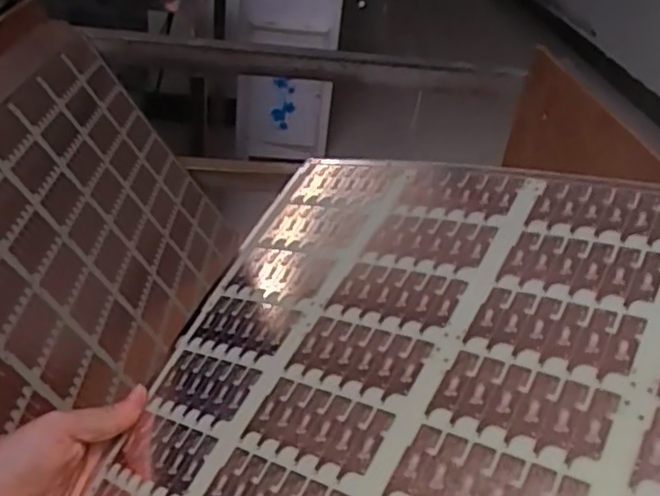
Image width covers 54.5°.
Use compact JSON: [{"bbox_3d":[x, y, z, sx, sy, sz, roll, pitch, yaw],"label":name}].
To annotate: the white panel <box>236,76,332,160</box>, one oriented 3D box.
[{"bbox_3d":[-0.129,-0.360,1.787,0.259,0.337,0.032,-1,59,-6],"label":"white panel"}]

